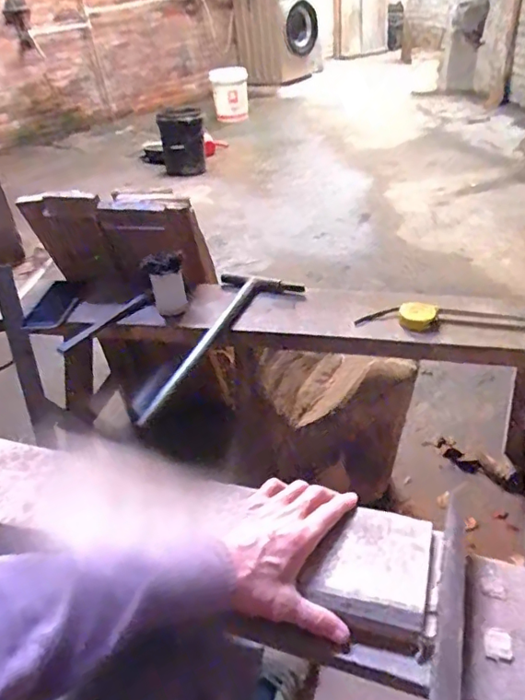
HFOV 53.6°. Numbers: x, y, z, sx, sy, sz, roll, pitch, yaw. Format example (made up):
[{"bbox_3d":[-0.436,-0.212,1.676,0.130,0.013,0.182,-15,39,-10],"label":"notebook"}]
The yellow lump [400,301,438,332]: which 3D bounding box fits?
[{"bbox_3d":[0.253,-0.056,0.844,0.056,0.025,0.046,6,37,17],"label":"yellow lump"}]

